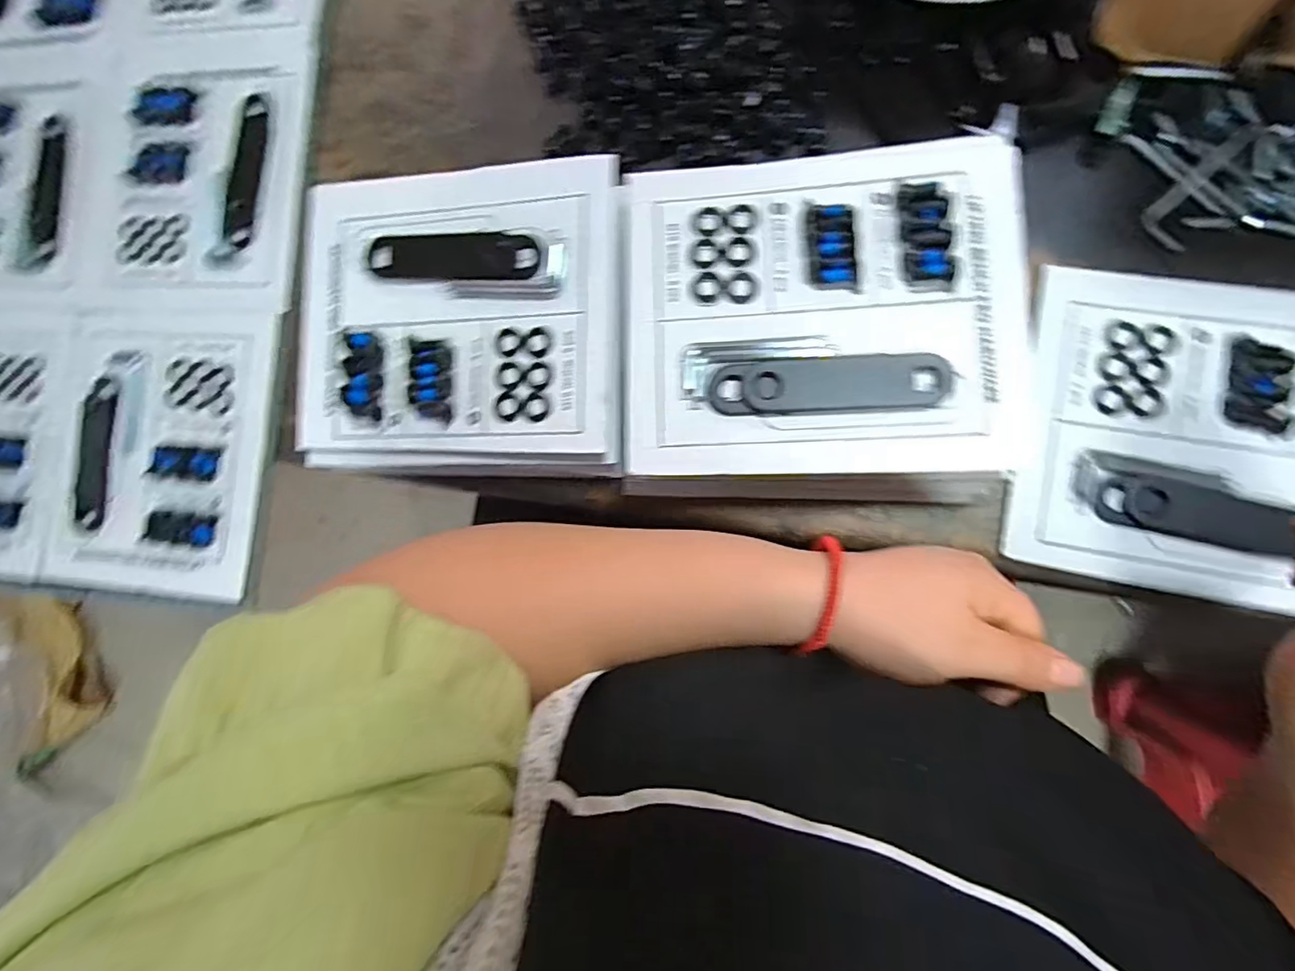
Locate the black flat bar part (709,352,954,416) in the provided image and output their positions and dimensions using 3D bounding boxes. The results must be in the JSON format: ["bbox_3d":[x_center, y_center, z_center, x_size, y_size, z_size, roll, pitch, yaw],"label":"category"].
[{"bbox_3d":[0.102,-0.057,0.320,0.128,0.008,0.031,-2,85,8],"label":"black flat bar part"}]

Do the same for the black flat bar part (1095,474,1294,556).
[{"bbox_3d":[0.321,0.015,0.329,0.092,0.007,0.032,14,87,22],"label":"black flat bar part"}]

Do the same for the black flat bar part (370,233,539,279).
[{"bbox_3d":[-0.131,-0.155,0.374,0.121,0.012,0.026,6,86,9],"label":"black flat bar part"}]

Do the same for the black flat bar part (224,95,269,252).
[{"bbox_3d":[-0.329,-0.257,0.457,0.030,0.005,0.123,7,86,9],"label":"black flat bar part"}]

